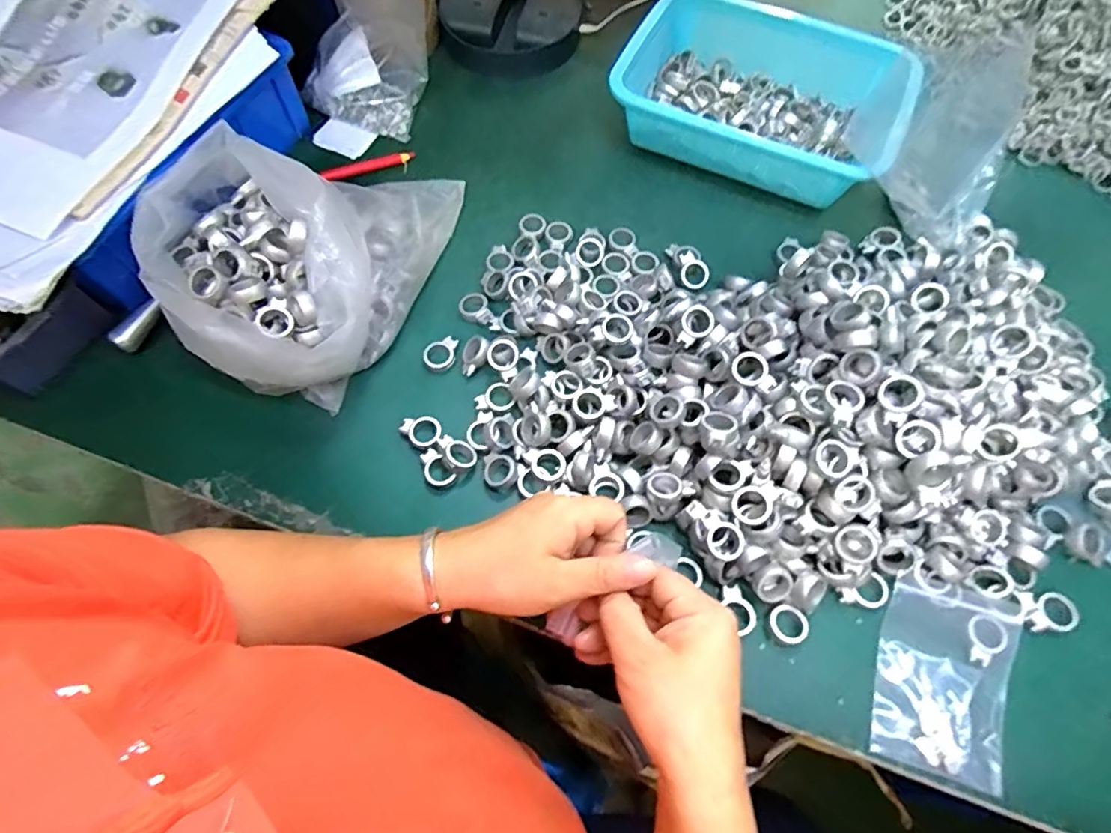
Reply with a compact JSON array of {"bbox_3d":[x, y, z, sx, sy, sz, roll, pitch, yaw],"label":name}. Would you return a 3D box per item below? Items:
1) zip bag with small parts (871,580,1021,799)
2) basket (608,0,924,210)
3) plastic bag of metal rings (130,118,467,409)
[{"bbox_3d":[0.262,0.178,0.374,0.080,0.013,0.113,19,67,8],"label":"zip bag with small parts"},{"bbox_3d":[0.210,-0.331,0.578,0.269,0.077,0.212,23,67,10],"label":"basket"},{"bbox_3d":[-0.226,-0.160,0.486,0.209,0.097,0.264,17,66,8],"label":"plastic bag of metal rings"}]

